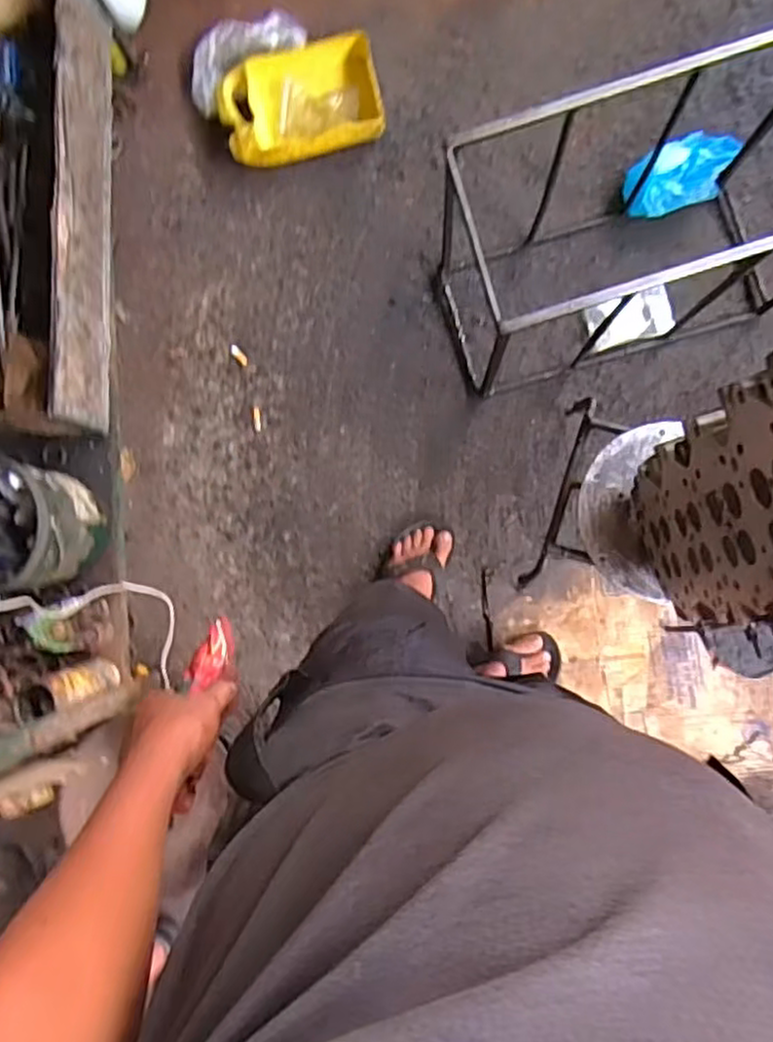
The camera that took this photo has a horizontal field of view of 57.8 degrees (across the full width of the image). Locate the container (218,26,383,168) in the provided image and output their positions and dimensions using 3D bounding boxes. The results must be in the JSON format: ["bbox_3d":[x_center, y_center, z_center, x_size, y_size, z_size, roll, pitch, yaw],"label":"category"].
[{"bbox_3d":[-0.156,-0.775,1.300,0.286,0.069,0.190,-12,86,6],"label":"container"}]

